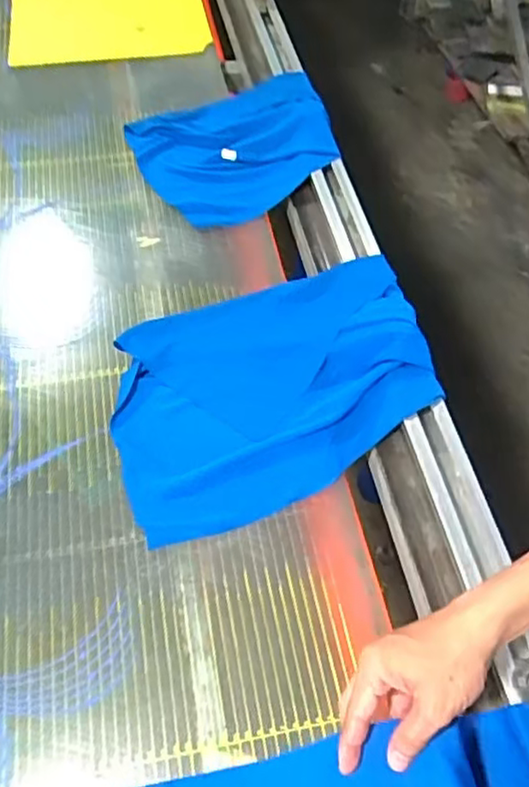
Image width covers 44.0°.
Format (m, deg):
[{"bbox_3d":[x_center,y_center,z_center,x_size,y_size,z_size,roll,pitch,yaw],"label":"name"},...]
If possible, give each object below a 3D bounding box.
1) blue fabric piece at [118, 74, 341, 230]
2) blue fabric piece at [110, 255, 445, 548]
[{"bbox_3d":[-0.036,-0.354,0.943,0.283,0.062,0.243,-17,58,-12],"label":"blue fabric piece"},{"bbox_3d":[0.013,-0.011,0.714,0.356,0.051,0.267,-14,58,-10],"label":"blue fabric piece"}]

